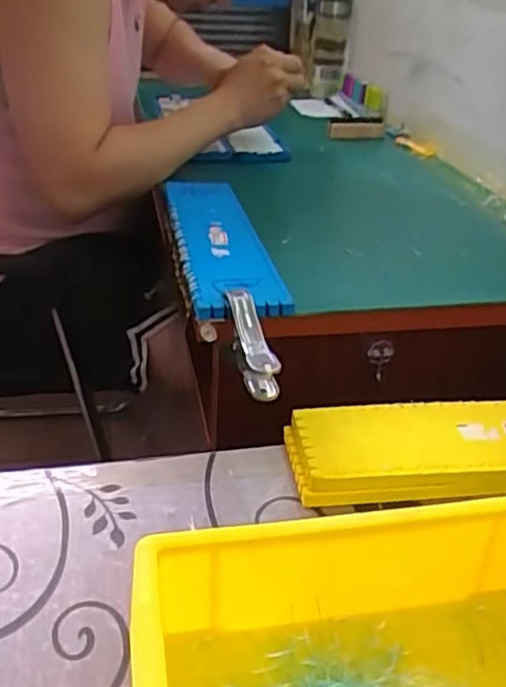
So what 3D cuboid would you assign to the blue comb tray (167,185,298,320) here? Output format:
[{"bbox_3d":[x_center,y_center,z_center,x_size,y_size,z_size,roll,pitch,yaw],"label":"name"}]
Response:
[{"bbox_3d":[-0.039,-0.118,0.709,0.087,0.021,0.372,-4,29,-10],"label":"blue comb tray"}]

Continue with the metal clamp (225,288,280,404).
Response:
[{"bbox_3d":[-0.001,0.001,0.525,0.024,0.042,0.102,-4,31,-10],"label":"metal clamp"}]

